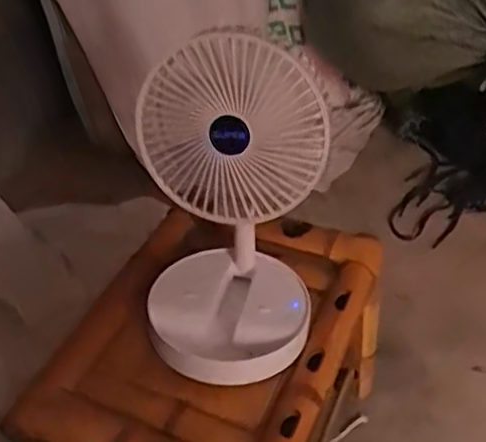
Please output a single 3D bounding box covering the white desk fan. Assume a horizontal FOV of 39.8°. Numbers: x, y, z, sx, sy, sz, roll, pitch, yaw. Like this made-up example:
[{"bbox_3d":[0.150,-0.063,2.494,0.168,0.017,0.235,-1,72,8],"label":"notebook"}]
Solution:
[{"bbox_3d":[-0.014,-0.004,0.594,0.166,0.284,0.150,1,43,3],"label":"white desk fan"}]

